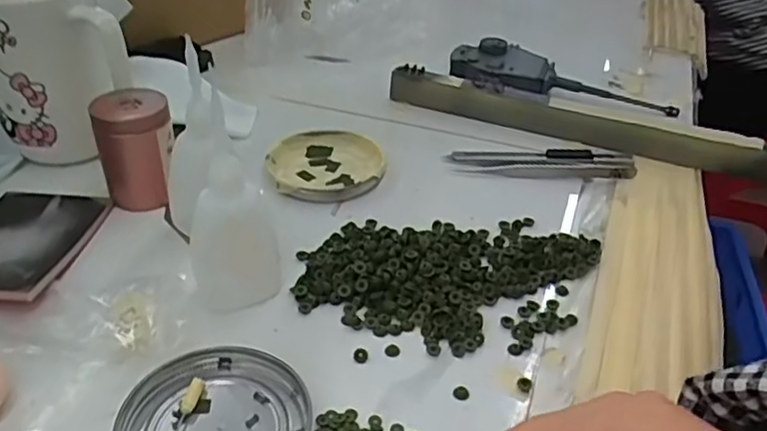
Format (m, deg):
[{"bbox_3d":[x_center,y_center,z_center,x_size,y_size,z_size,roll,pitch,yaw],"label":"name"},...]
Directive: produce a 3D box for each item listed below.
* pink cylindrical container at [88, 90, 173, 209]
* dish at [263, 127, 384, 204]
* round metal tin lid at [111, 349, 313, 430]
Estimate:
[{"bbox_3d":[-0.153,-0.043,0.410,0.044,0.061,0.047,-13,39,-21],"label":"pink cylindrical container"},{"bbox_3d":[-0.039,-0.036,0.457,0.078,0.008,0.078,2,36,-2],"label":"dish"},{"bbox_3d":[-0.072,0.089,0.283,0.080,0.007,0.072,-12,38,-20],"label":"round metal tin lid"}]

